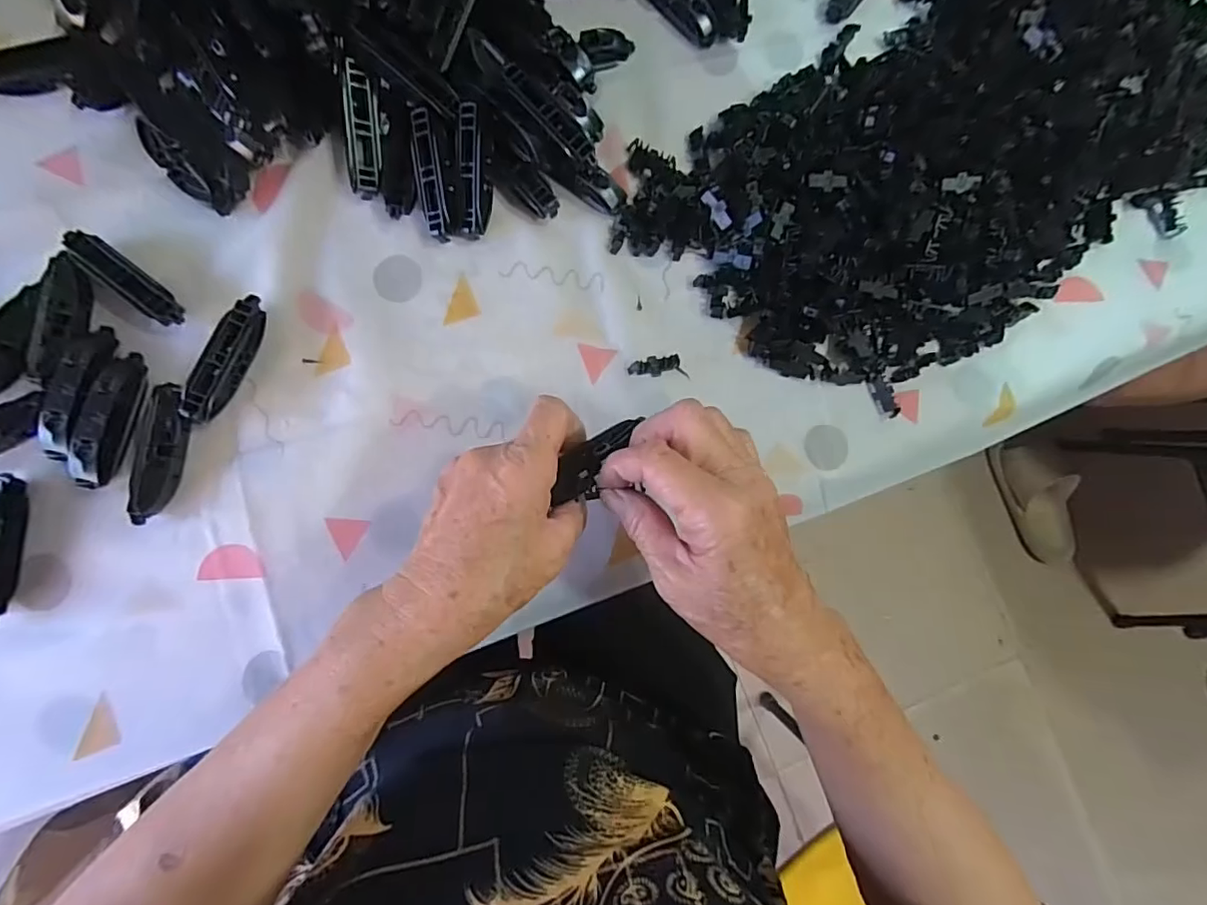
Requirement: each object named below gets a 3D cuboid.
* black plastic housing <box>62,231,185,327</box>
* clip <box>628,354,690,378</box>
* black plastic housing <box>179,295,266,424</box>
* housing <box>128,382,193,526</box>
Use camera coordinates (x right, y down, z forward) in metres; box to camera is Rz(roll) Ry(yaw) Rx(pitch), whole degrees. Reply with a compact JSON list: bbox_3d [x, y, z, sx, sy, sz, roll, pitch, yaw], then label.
[{"bbox_3d":[-0.291,-0.106,0.333,0.077,0.015,0.019,39,82,-2],"label":"black plastic housing"},{"bbox_3d":[0.037,-0.058,0.365,0.041,0.005,0.014,-2,86,-7],"label":"clip"},{"bbox_3d":[-0.232,-0.058,0.334,0.019,0.015,0.080,23,83,-4],"label":"black plastic housing"},{"bbox_3d":[-0.263,0.000,0.324,0.020,0.015,0.081,4,85,-6],"label":"housing"}]

